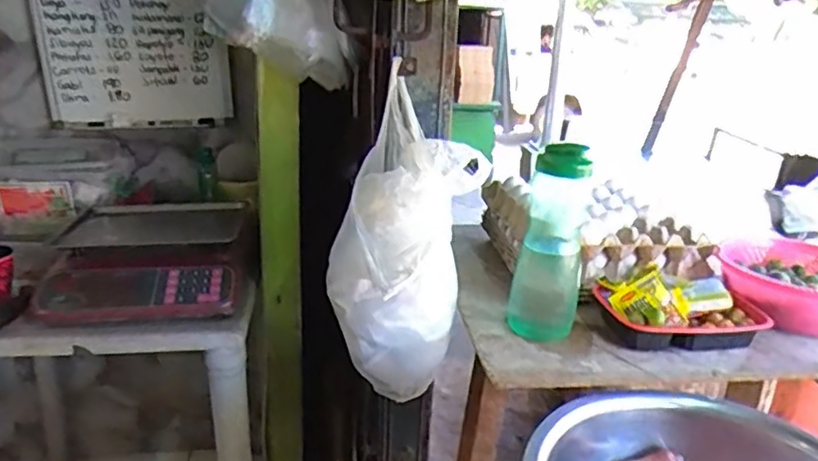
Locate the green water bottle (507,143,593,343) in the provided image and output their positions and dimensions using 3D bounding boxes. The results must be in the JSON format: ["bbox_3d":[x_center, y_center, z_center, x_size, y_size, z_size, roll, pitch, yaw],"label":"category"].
[{"bbox_3d":[0.184,0.016,0.825,0.086,0.250,0.072,5,20,9],"label":"green water bottle"}]

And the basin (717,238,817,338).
[{"bbox_3d":[0.591,0.075,0.965,0.195,0.073,0.230,17,25,37],"label":"basin"}]

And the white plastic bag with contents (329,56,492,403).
[{"bbox_3d":[-0.007,0.016,0.882,0.212,0.434,0.186,-15,26,-39],"label":"white plastic bag with contents"}]

